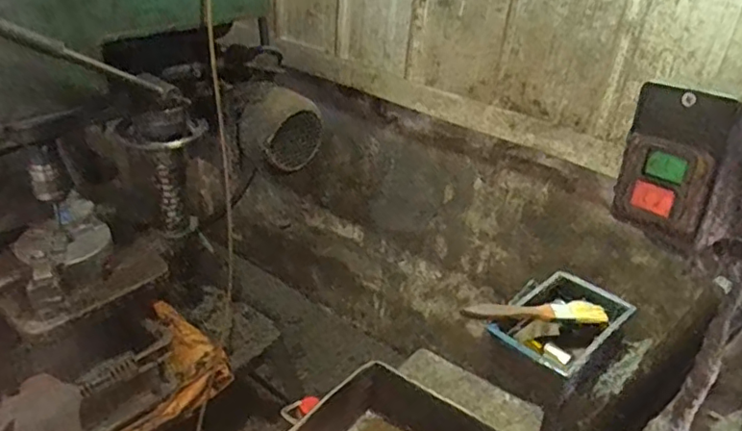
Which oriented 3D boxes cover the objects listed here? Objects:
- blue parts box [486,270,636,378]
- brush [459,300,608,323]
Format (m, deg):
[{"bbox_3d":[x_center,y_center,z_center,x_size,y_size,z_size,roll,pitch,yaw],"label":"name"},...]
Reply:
[{"bbox_3d":[0.202,0.126,0.620,0.149,0.053,0.098,-25,42,-38],"label":"blue parts box"},{"bbox_3d":[0.178,0.103,0.625,0.159,0.015,0.029,0,32,-7],"label":"brush"}]

